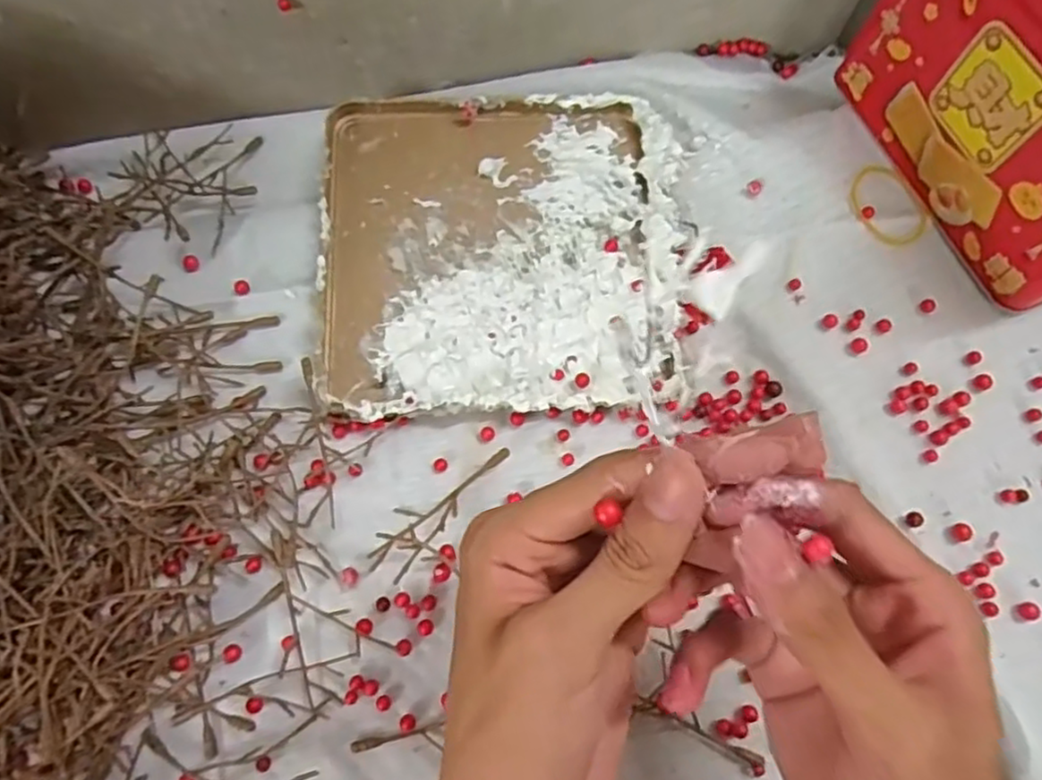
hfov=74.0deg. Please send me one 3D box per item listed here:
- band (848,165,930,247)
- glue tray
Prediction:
[{"bbox_3d":[0.209,-0.107,0.395,0.041,0.005,0.052,-24,75,-9],"label":"band"},{"bbox_3d":[-0.011,-0.079,0.378,0.190,0.014,0.186,-3,73,-3],"label":"glue tray"}]

